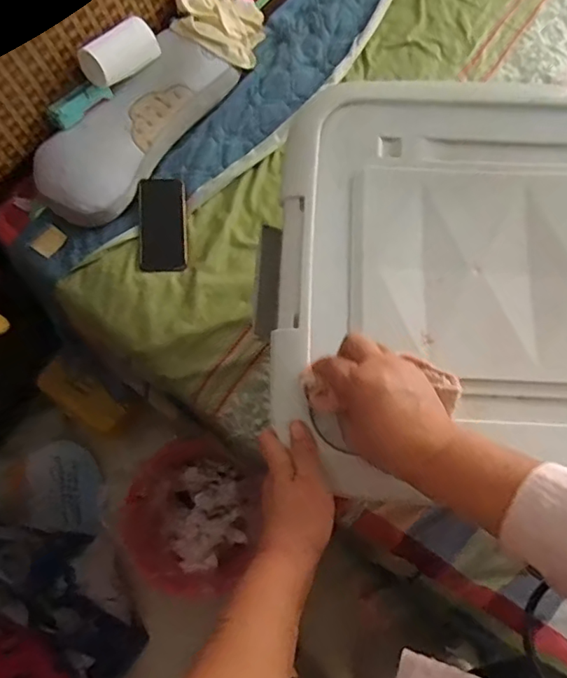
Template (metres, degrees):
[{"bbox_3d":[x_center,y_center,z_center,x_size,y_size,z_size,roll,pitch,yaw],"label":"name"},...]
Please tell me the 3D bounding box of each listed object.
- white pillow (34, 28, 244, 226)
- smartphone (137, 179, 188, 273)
[{"bbox_3d":[-0.259,-0.372,0.956,0.161,0.046,0.404,35,74,9],"label":"white pillow"},{"bbox_3d":[-0.205,-0.193,0.931,0.079,0.009,0.175,-4,72,-3],"label":"smartphone"}]

